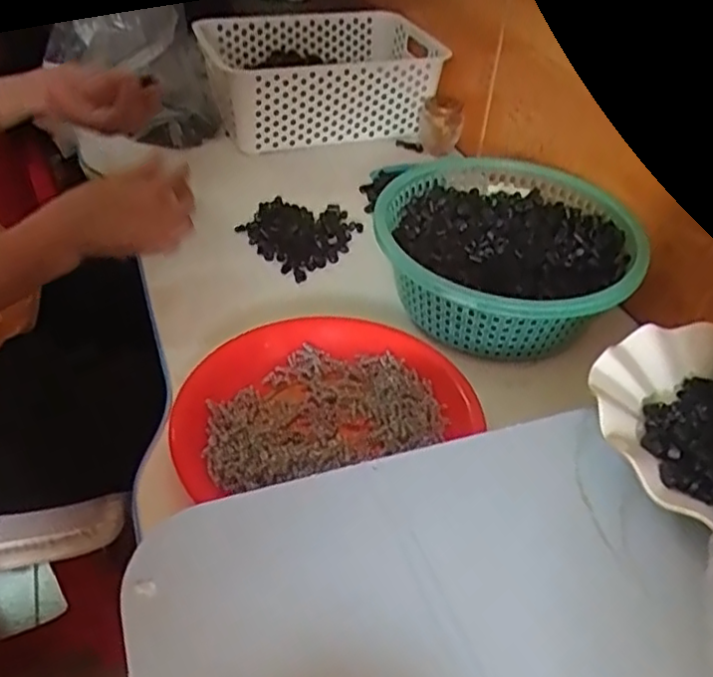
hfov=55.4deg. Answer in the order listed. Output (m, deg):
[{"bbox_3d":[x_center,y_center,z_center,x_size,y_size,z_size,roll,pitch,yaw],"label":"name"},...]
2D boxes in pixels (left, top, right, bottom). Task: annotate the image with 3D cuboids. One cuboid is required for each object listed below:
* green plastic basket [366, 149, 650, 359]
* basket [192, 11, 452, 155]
[{"bbox_3d":[0.134,-0.081,0.642,0.230,0.077,0.226,3,41,-1],"label":"green plastic basket"},{"bbox_3d":[-0.043,-0.347,0.910,0.298,0.116,0.199,-16,44,-21],"label":"basket"}]

